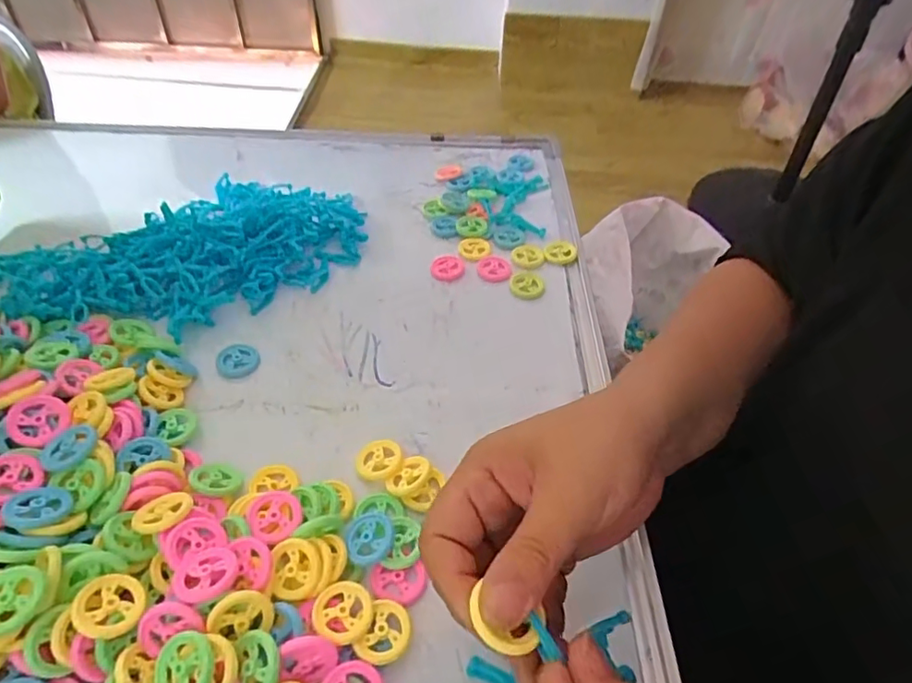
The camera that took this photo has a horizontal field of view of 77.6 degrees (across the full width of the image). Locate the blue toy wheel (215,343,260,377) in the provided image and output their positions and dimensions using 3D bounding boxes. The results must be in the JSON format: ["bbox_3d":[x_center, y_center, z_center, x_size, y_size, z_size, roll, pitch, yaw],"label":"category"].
[{"bbox_3d":[-0.159,0.013,0.413,0.029,0.005,0.032,-11,47,-16],"label":"blue toy wheel"}]

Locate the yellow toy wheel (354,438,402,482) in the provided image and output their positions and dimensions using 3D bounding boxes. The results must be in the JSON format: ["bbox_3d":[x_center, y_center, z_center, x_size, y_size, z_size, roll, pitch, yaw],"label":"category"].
[{"bbox_3d":[-0.049,0.074,0.356,0.028,0.004,0.028,-8,50,10],"label":"yellow toy wheel"}]

